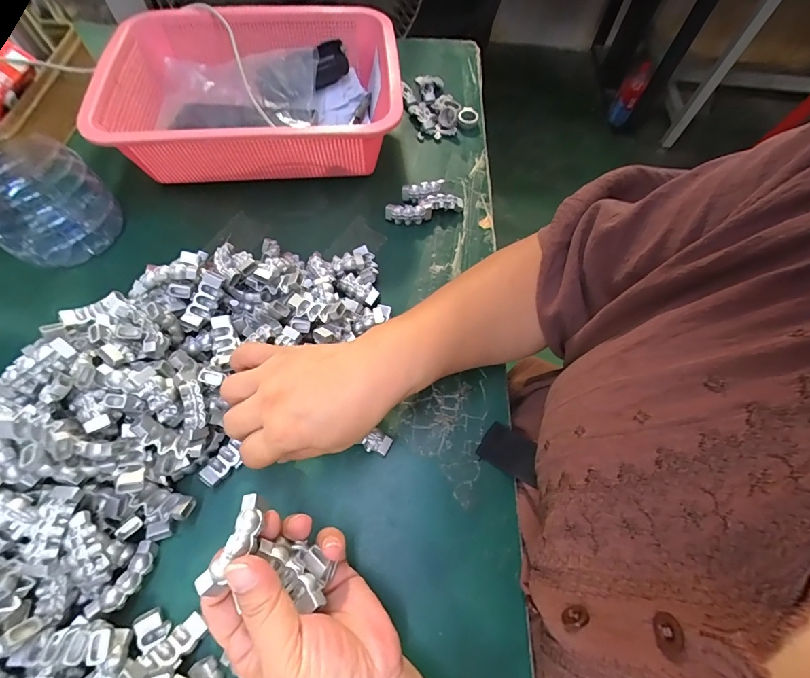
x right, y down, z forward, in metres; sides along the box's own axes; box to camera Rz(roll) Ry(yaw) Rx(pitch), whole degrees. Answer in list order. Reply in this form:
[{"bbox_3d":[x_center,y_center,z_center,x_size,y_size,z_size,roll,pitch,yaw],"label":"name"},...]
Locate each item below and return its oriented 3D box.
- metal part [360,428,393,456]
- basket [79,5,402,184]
[{"bbox_3d":[-0.021,0.082,0.306,0.021,0.014,0.017,28,66,12],"label":"metal part"},{"bbox_3d":[-0.159,-0.271,0.438,0.291,0.090,0.215,-3,63,-3],"label":"basket"}]

